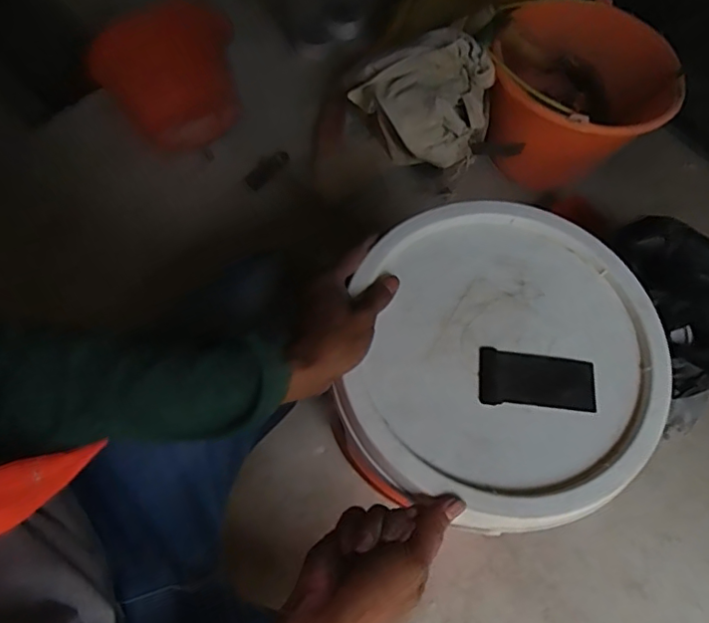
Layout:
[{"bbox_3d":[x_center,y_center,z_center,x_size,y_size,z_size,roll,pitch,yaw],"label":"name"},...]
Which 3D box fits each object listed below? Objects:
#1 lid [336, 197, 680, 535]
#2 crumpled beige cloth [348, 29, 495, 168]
[{"bbox_3d":[0.138,0.038,0.512,0.270,0.025,0.292,1,68,-2],"label":"lid"},{"bbox_3d":[0.116,-0.342,0.907,0.209,0.108,0.202,-18,70,-9],"label":"crumpled beige cloth"}]

